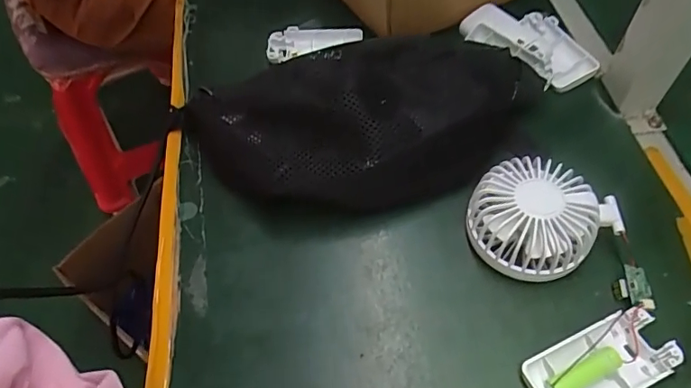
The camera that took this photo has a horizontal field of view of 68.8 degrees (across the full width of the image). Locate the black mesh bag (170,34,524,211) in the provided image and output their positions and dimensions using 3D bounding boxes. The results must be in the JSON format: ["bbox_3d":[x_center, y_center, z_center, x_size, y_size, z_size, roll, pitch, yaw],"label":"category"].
[{"bbox_3d":[0.009,-0.054,0.406,0.302,0.082,0.122,-5,55,1],"label":"black mesh bag"}]

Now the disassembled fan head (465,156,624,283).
[{"bbox_3d":[0.140,0.015,0.365,0.098,0.046,0.083,-29,58,-15],"label":"disassembled fan head"}]

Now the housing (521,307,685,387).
[{"bbox_3d":[0.161,0.109,0.320,0.094,0.015,0.045,-22,56,-11],"label":"housing"}]

